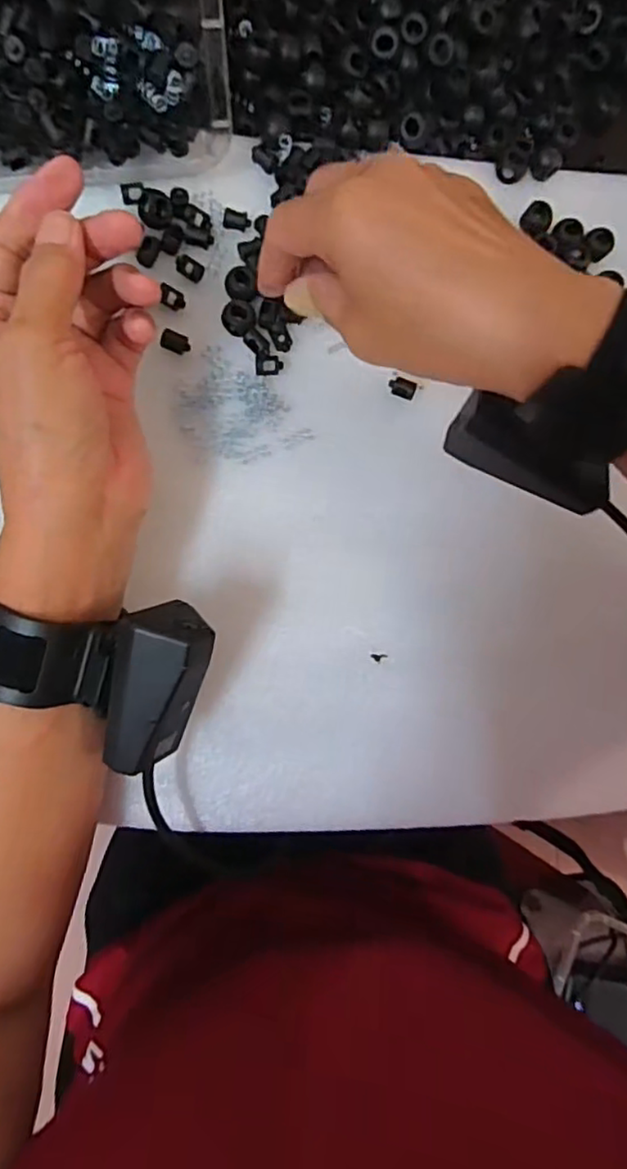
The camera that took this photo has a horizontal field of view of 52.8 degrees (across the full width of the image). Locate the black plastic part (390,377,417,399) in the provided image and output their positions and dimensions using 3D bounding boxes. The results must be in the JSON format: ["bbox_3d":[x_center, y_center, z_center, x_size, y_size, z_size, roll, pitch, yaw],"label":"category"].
[{"bbox_3d":[0.048,-0.106,0.339,0.015,0.004,0.009,16,83,-7],"label":"black plastic part"}]

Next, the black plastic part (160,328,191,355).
[{"bbox_3d":[-0.071,-0.126,0.327,0.015,0.006,0.010,17,83,-7],"label":"black plastic part"}]

